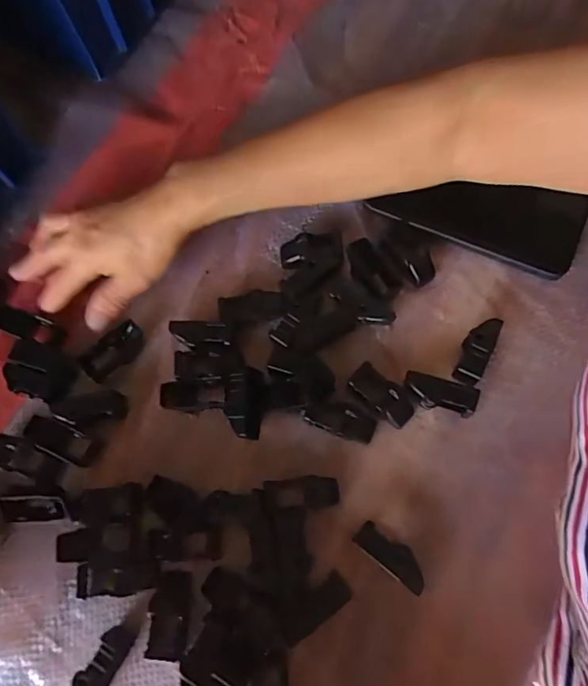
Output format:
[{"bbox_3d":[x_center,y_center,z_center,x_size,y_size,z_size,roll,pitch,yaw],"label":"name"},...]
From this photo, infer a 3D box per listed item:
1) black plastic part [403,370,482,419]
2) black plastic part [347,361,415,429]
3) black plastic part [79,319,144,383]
[{"bbox_3d":[0.101,0.035,0.346,0.048,0.022,0.020,18,73,10],"label":"black plastic part"},{"bbox_3d":[0.063,0.037,0.353,0.048,0.019,0.026,39,77,16],"label":"black plastic part"},{"bbox_3d":[-0.136,0.005,0.374,0.049,0.018,0.023,-43,73,-11],"label":"black plastic part"}]

